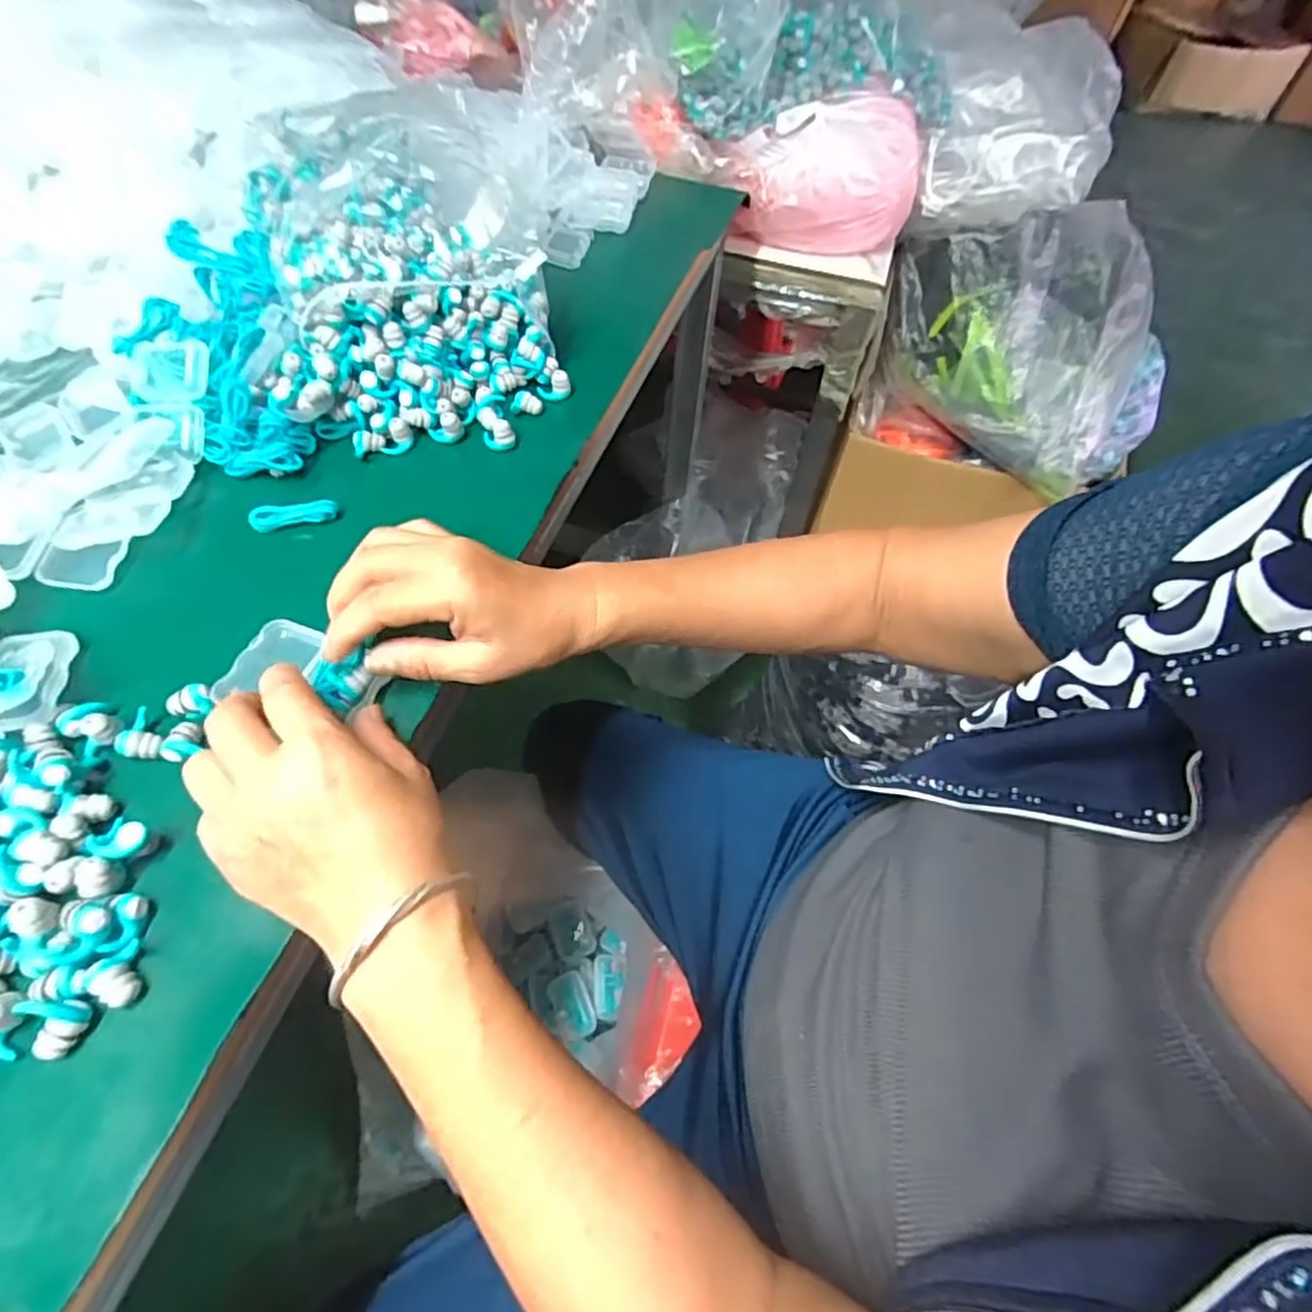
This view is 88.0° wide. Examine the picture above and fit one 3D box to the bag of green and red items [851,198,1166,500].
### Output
[{"bbox_3d":[0.485,-0.400,0.896,0.384,0.270,0.222,16,56,6],"label":"bag of green and red items"}]

